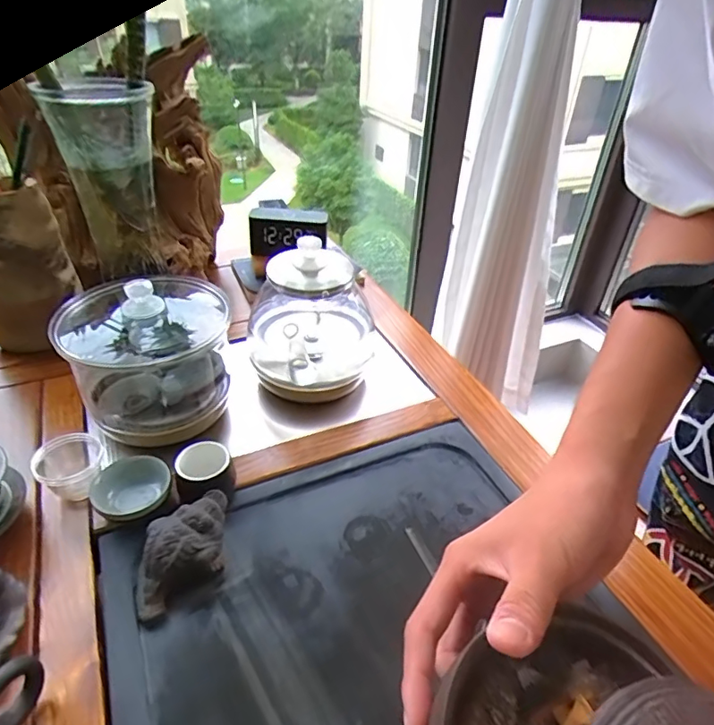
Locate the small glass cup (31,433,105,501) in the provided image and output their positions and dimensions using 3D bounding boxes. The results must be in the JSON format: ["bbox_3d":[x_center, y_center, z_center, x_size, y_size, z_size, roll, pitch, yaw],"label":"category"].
[{"bbox_3d":[-0.252,0.096,0.457,0.054,0.038,0.053,2,36,-2],"label":"small glass cup"}]

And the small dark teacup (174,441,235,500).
[{"bbox_3d":[-0.136,0.103,0.462,0.050,0.042,0.047,-9,38,-16],"label":"small dark teacup"}]

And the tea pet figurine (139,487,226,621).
[{"bbox_3d":[-0.137,0.147,0.406,0.082,0.043,0.057,-19,42,-28],"label":"tea pet figurine"}]

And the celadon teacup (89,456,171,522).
[{"bbox_3d":[-0.194,0.115,0.447,0.061,0.028,0.062,-14,39,-25],"label":"celadon teacup"}]

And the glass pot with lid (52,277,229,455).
[{"bbox_3d":[-0.210,-0.010,0.519,0.150,0.143,0.140,2,36,-2],"label":"glass pot with lid"}]

